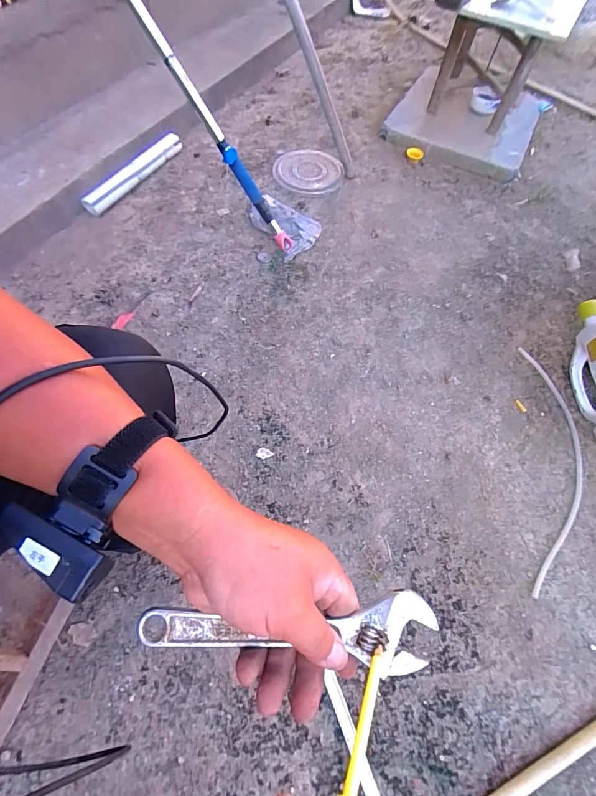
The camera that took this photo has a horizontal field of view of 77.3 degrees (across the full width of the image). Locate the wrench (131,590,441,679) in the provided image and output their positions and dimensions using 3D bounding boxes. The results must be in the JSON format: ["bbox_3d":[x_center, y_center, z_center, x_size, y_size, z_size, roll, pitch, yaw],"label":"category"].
[{"bbox_3d":[-0.006,0.160,0.247,0.195,0.013,0.045,-3,57,-1],"label":"wrench"}]

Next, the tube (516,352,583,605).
[{"bbox_3d":[0.536,0.133,0.778,0.125,0.006,0.533,13,66,-1],"label":"tube"}]

